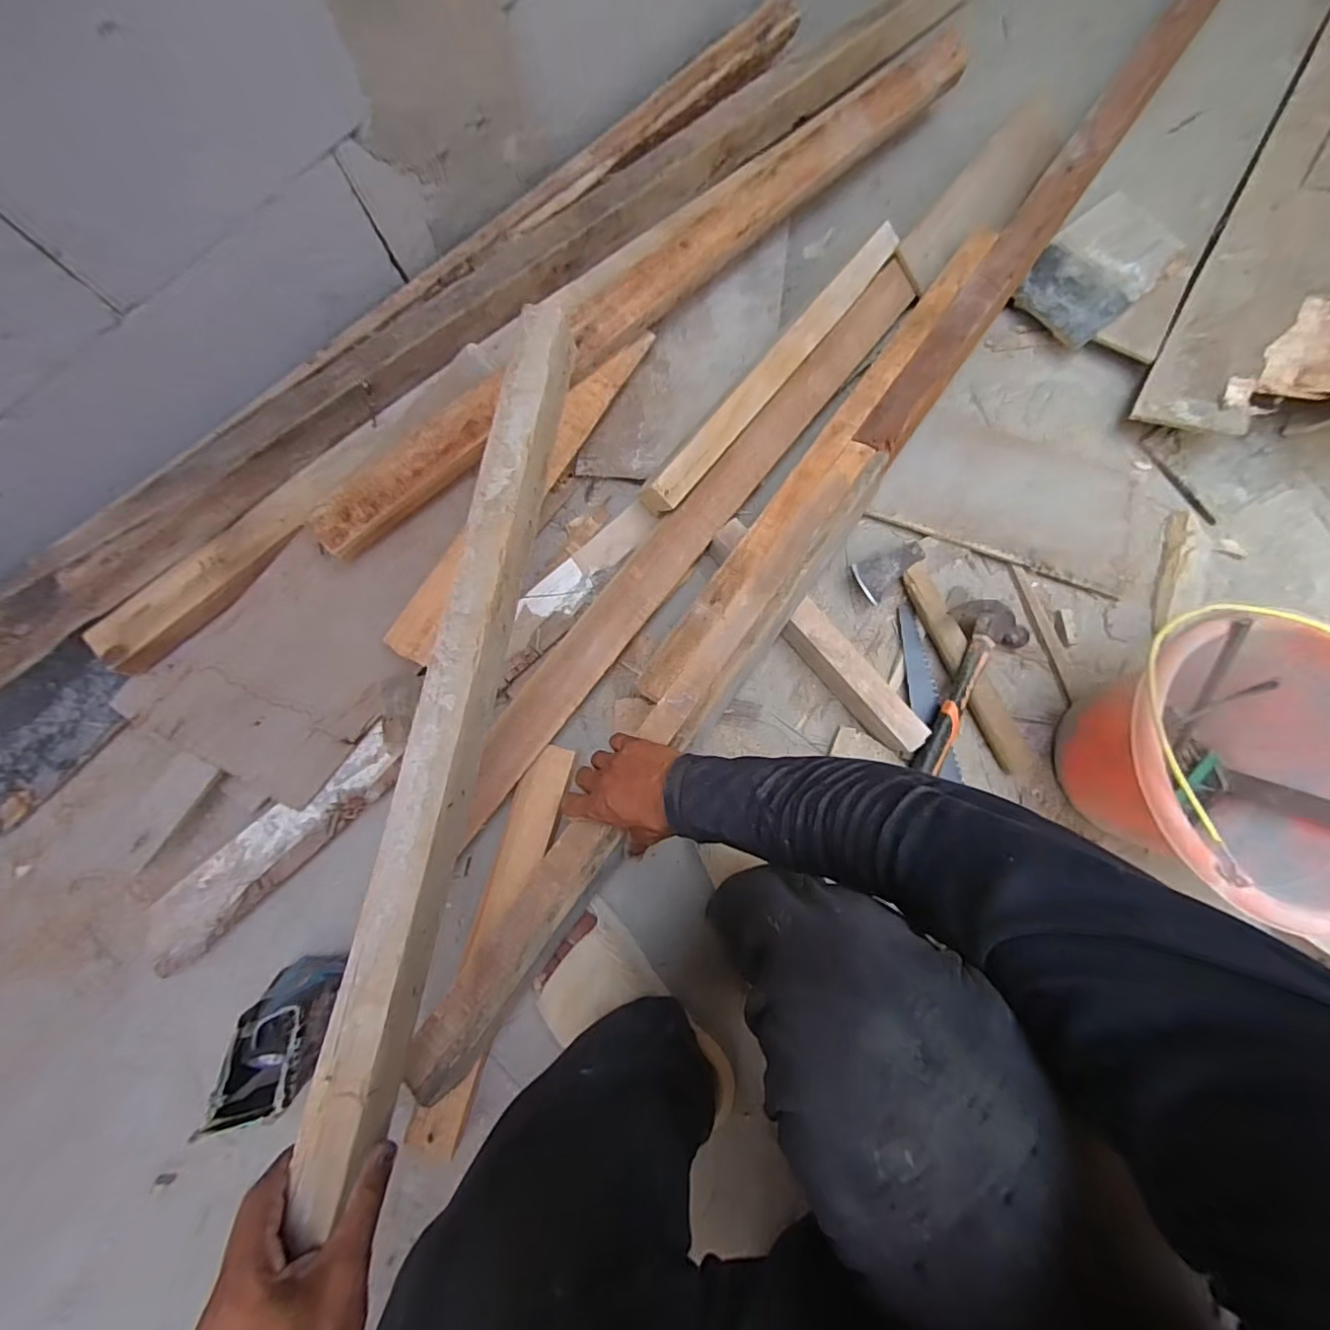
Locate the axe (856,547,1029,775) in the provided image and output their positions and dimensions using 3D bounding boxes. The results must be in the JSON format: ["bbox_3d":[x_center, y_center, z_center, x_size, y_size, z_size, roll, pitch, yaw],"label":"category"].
[{"bbox_3d":[0.351,-0.016,0.712,0.084,0.038,0.284,-30,81,-5],"label":"axe"}]

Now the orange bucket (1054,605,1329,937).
[{"bbox_3d":[0.567,0.103,0.596,0.261,0.214,0.284,0,80,0],"label":"orange bucket"}]

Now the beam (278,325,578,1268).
[{"bbox_3d":[-0.167,0.029,0.463,0.053,0.049,0.713,11,80,2],"label":"beam"}]

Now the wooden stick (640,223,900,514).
[{"bbox_3d":[0.140,-0.378,0.715,0.046,0.026,0.477,39,82,7],"label":"wooden stick"}]

